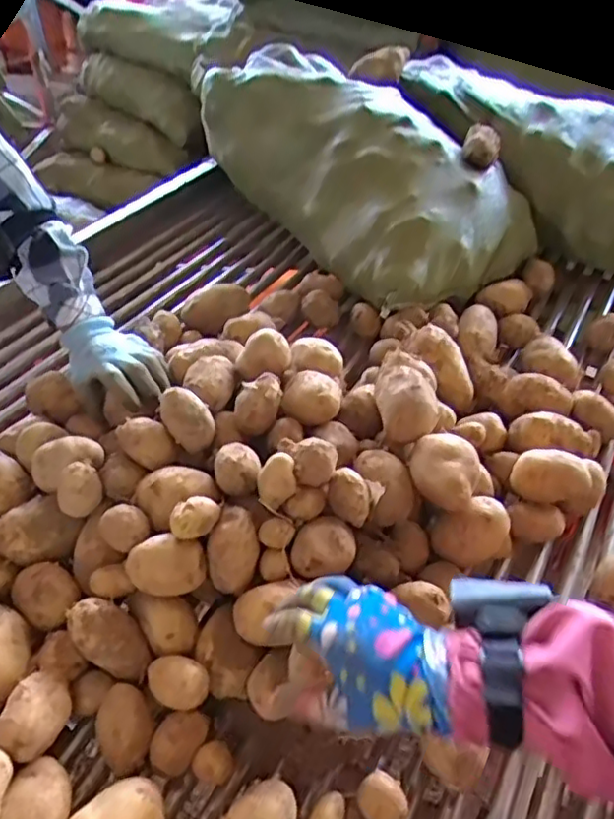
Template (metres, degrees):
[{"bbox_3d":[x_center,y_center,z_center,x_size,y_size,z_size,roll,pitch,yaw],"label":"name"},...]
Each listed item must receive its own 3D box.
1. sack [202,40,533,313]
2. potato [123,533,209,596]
[{"bbox_3d":[0.095,-0.452,1.186,0.341,0.236,0.640,-20,46,-27],"label":"sack"},{"bbox_3d":[-0.128,0.144,0.582,0.069,0.051,0.038,2,40,-4],"label":"potato"}]

